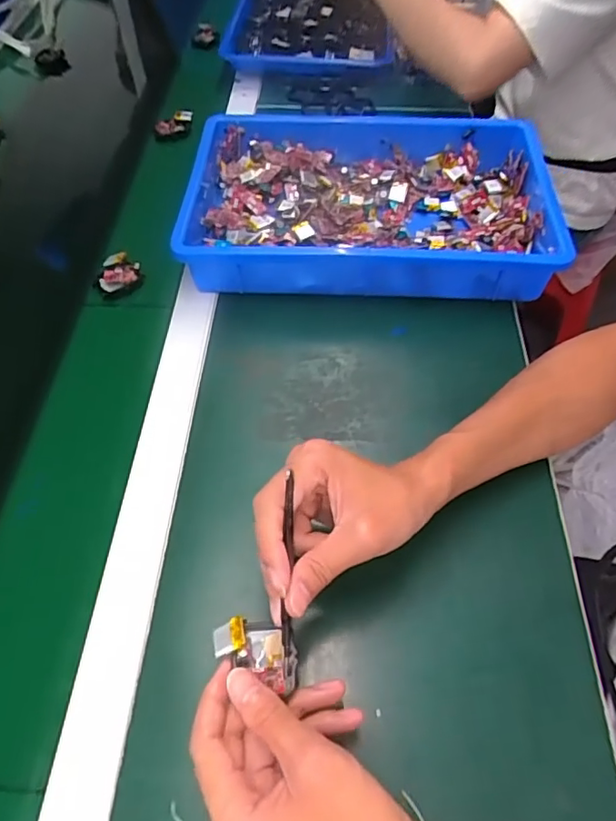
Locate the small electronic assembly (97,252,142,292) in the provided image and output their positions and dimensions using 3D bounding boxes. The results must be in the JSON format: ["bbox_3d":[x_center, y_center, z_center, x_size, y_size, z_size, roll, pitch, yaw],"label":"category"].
[{"bbox_3d":[-0.200,-0.146,0.597,0.045,0.014,0.045,-2,54,3],"label":"small electronic assembly"}]

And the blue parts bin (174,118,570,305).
[{"bbox_3d":[0.062,-0.220,0.603,0.381,0.063,0.237,0,55,5],"label":"blue parts bin"}]

